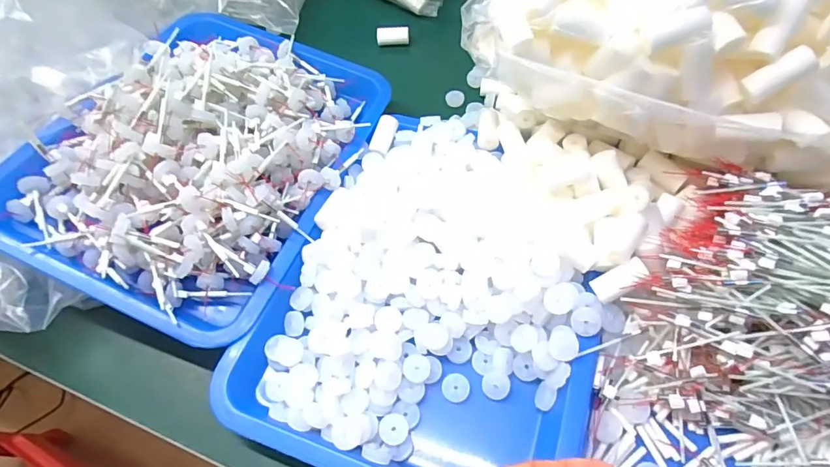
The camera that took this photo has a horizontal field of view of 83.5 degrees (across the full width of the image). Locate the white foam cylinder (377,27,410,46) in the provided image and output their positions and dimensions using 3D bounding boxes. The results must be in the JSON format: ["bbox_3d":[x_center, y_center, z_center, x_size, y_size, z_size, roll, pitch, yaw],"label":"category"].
[{"bbox_3d":[-0.028,-0.255,0.598,0.041,0.016,0.017,-3,57,3],"label":"white foam cylinder"}]

